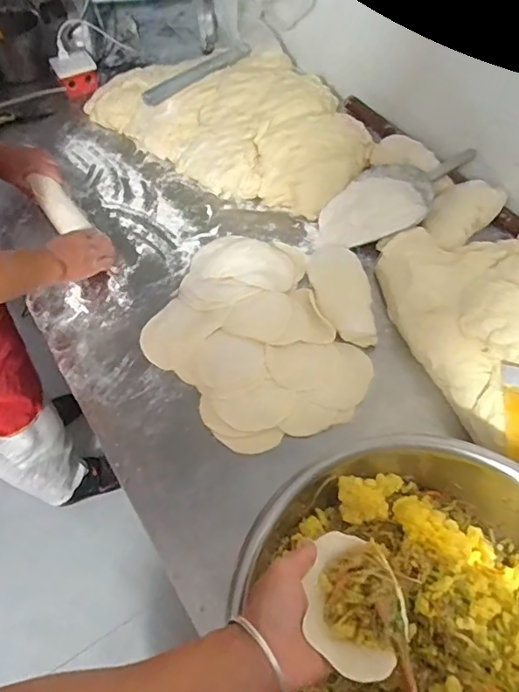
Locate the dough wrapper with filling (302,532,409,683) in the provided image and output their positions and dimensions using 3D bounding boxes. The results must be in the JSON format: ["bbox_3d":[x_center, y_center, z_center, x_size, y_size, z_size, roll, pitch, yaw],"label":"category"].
[{"bbox_3d":[0.080,0.211,0.444,0.080,0.042,0.104,17,58,12],"label":"dough wrapper with filling"}]

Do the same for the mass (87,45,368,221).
[{"bbox_3d":[-0.037,-0.491,1.125,0.584,0.093,0.383,31,62,20],"label":"mass"}]

